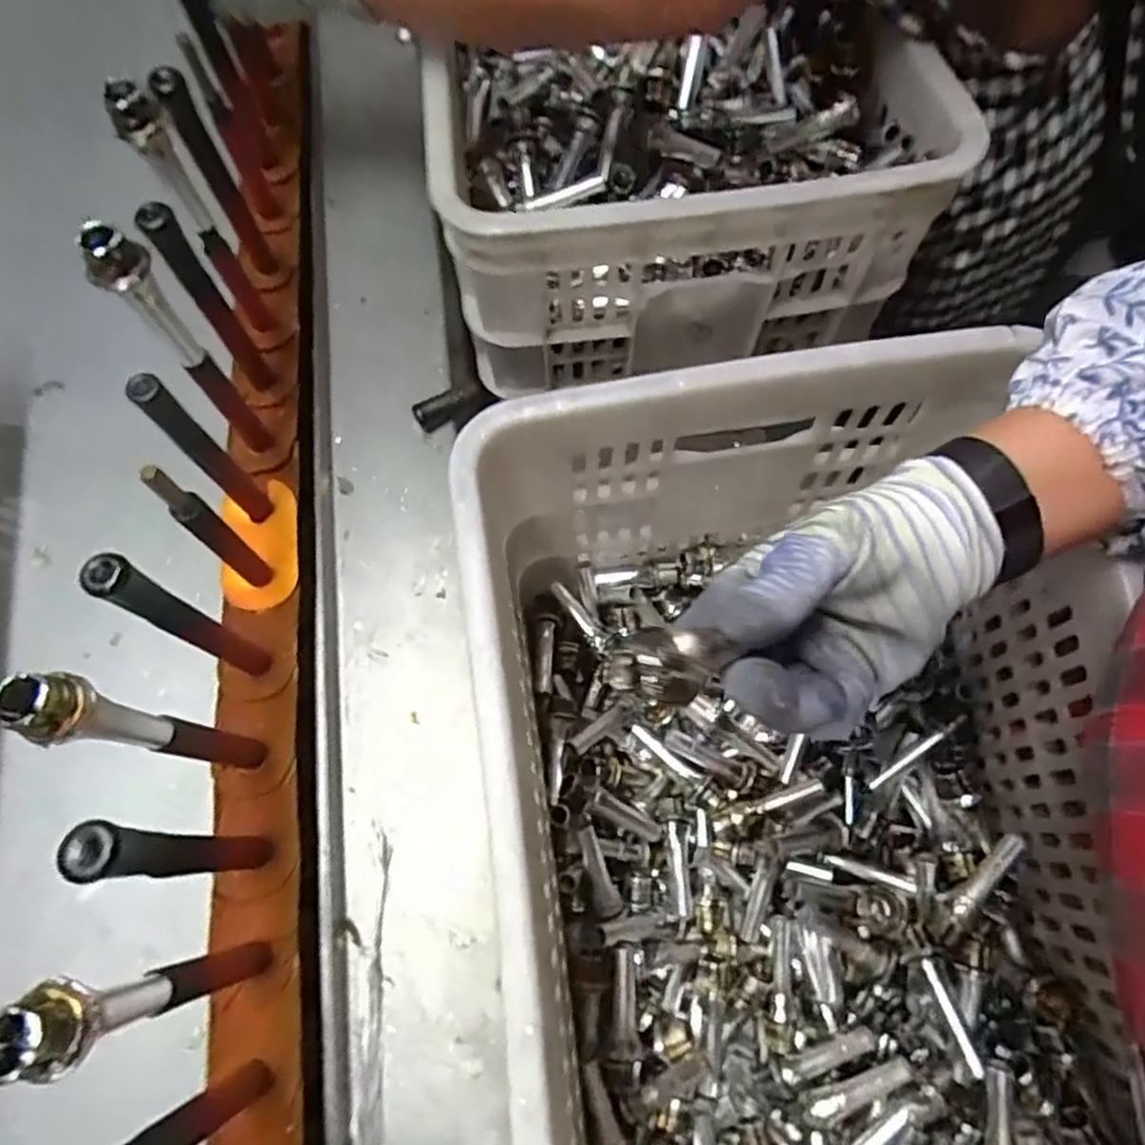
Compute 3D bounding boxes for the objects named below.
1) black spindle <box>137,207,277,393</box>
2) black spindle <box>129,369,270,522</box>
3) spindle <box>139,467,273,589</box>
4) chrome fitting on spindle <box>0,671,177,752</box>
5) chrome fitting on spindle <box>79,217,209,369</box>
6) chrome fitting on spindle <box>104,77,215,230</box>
[{"bbox_3d":[-0.216,-0.159,0.425,0.018,0.130,0.018,-38,73,-12],"label":"black spindle"},{"bbox_3d":[-0.200,-0.063,0.387,0.012,0.127,0.017,38,75,14],"label":"black spindle"},{"bbox_3d":[-0.195,-0.023,0.379,0.021,0.119,0.016,38,75,14],"label":"spindle"},{"bbox_3d":[-0.189,0.058,0.280,0.019,0.081,0.024,9,70,5],"label":"chrome fitting on spindle"},{"bbox_3d":[-0.209,-0.134,0.349,0.021,0.081,0.020,0,70,1],"label":"chrome fitting on spindle"},{"bbox_3d":[-0.221,-0.221,0.383,0.023,0.086,0.018,-33,72,-10],"label":"chrome fitting on spindle"}]

